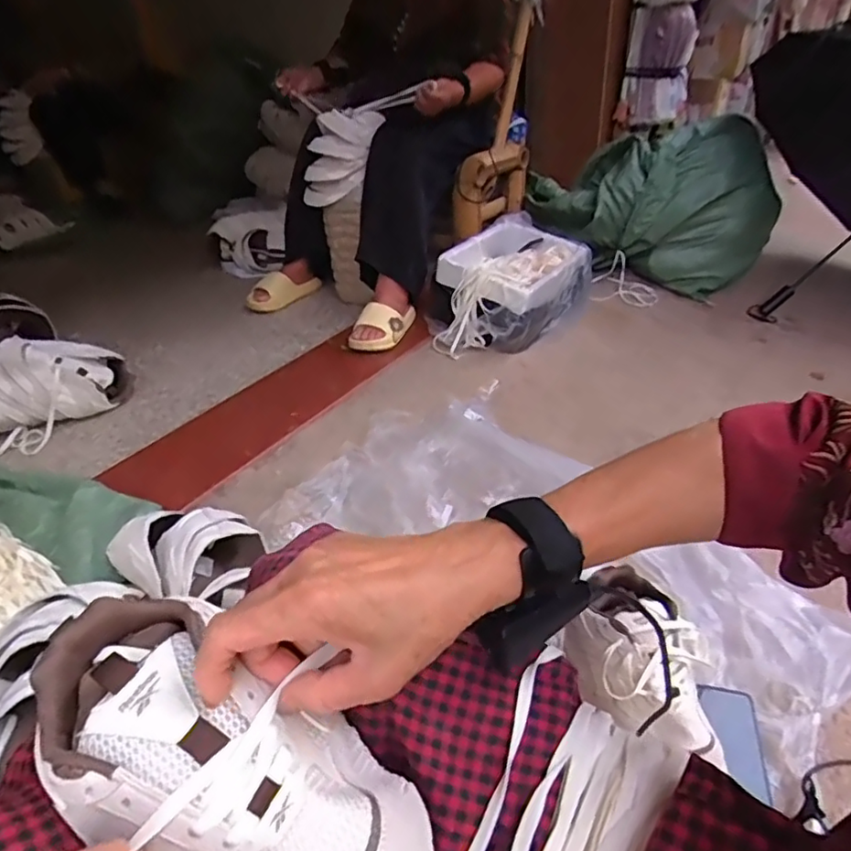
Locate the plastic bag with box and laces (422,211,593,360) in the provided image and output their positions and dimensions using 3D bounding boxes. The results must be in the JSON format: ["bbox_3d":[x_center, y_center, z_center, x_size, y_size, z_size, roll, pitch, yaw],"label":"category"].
[{"bbox_3d":[0.211,-0.337,1.463,0.268,0.208,0.438,23,43,32],"label":"plastic bag with box and laces"}]

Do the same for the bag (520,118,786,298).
[{"bbox_3d":[0.651,-0.632,1.698,0.675,0.385,0.344,-3,36,1],"label":"bag"}]

